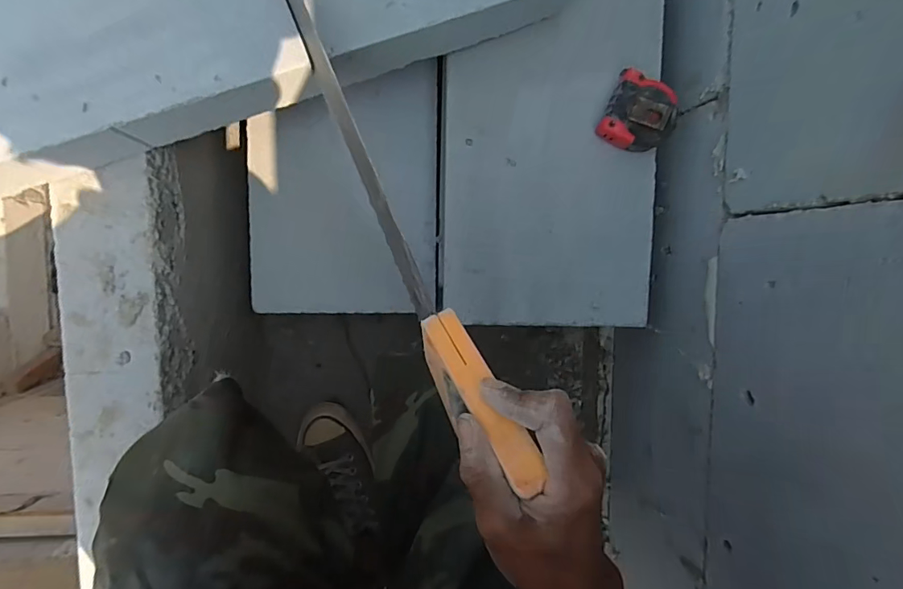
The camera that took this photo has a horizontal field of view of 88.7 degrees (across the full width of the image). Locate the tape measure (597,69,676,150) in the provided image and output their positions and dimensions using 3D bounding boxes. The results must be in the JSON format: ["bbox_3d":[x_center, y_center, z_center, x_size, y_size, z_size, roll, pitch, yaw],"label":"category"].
[{"bbox_3d":[0.166,-0.160,0.415,0.056,0.036,0.060,24,93,-5],"label":"tape measure"}]

